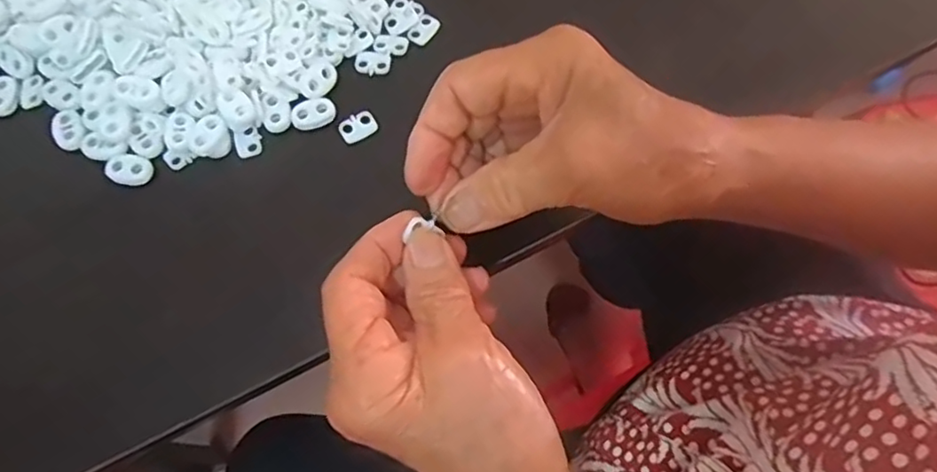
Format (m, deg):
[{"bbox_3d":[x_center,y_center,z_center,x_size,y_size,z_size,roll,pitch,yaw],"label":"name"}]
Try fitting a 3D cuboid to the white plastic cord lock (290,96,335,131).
[{"bbox_3d":[-0.081,-0.063,0.323,0.023,0.005,0.014,-21,72,-8],"label":"white plastic cord lock"}]

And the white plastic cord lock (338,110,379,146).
[{"bbox_3d":[-0.057,-0.057,0.321,0.019,0.004,0.013,-34,74,-12],"label":"white plastic cord lock"}]

